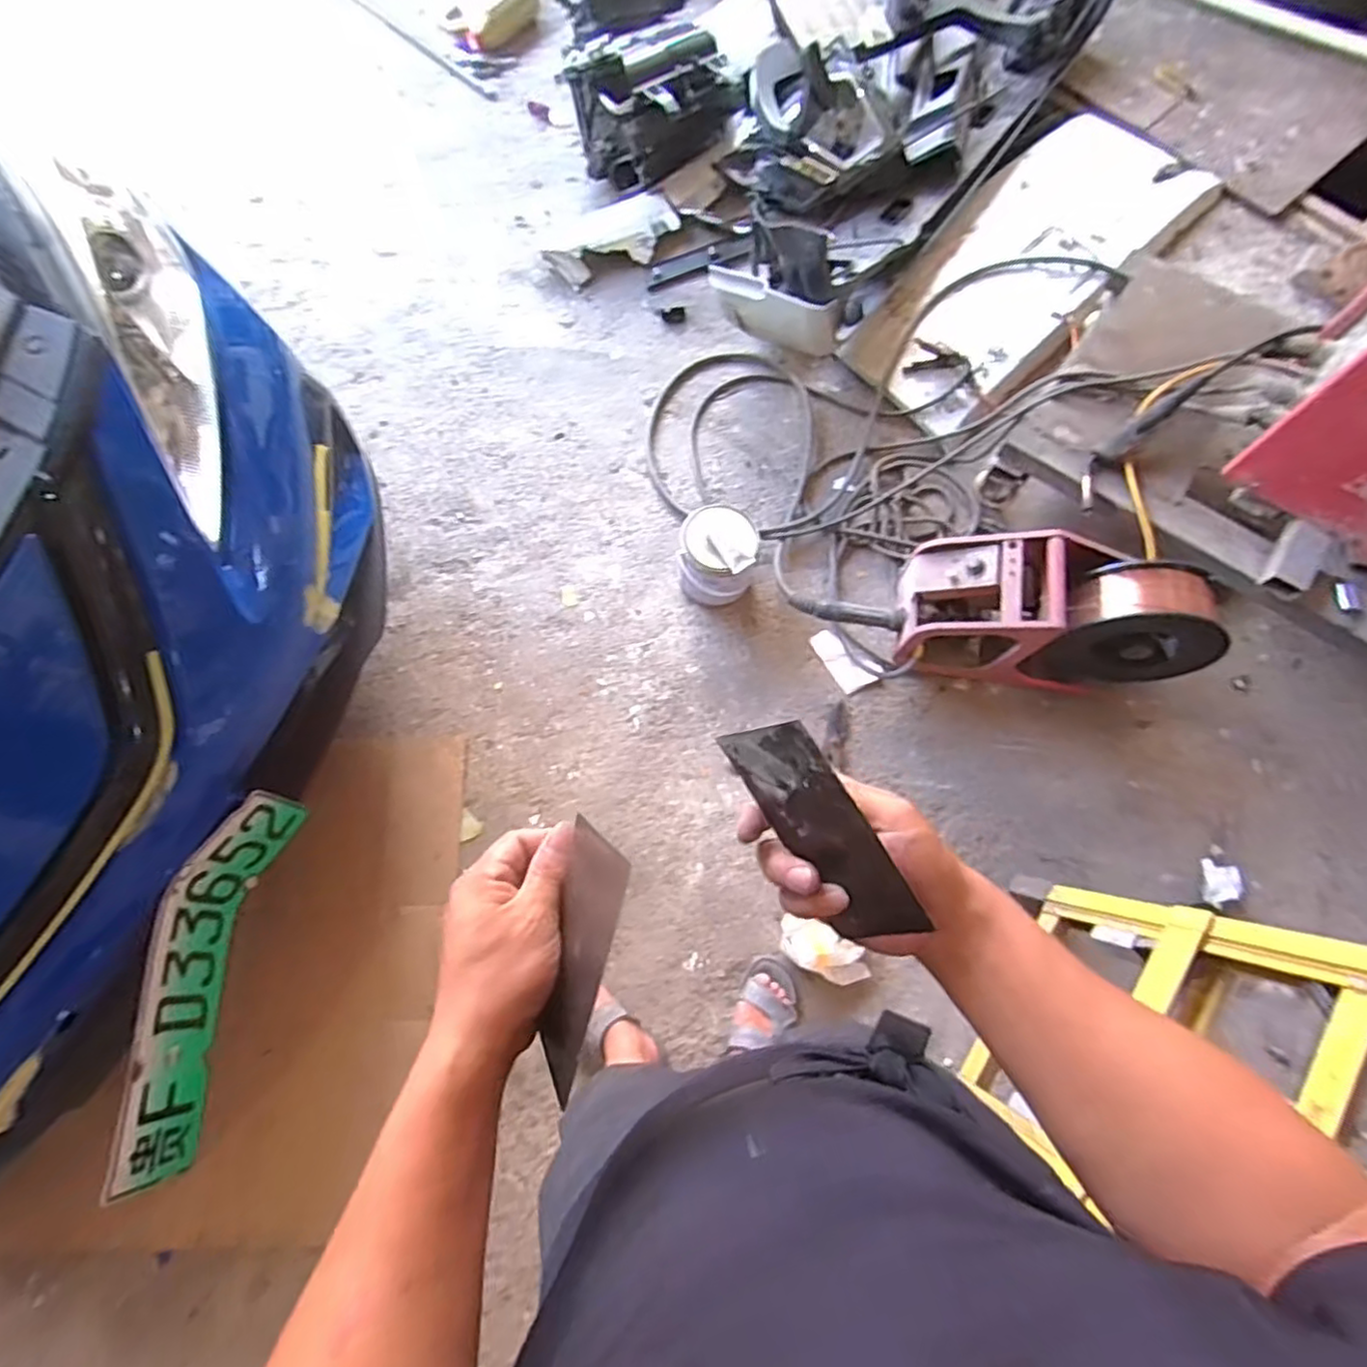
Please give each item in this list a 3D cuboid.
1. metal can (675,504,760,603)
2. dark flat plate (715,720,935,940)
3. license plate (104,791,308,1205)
[{"bbox_3d":[0.073,-0.263,1.422,0.151,0.173,0.157,0,70,0],"label":"metal can"},{"bbox_3d":[0.074,0.077,0.365,0.004,0.068,0.127,-30,84,-35],"label":"dark flat plate"},{"bbox_3d":[-0.633,0.376,0.877,0.075,0.131,0.463,7,71,3],"label":"license plate"}]

